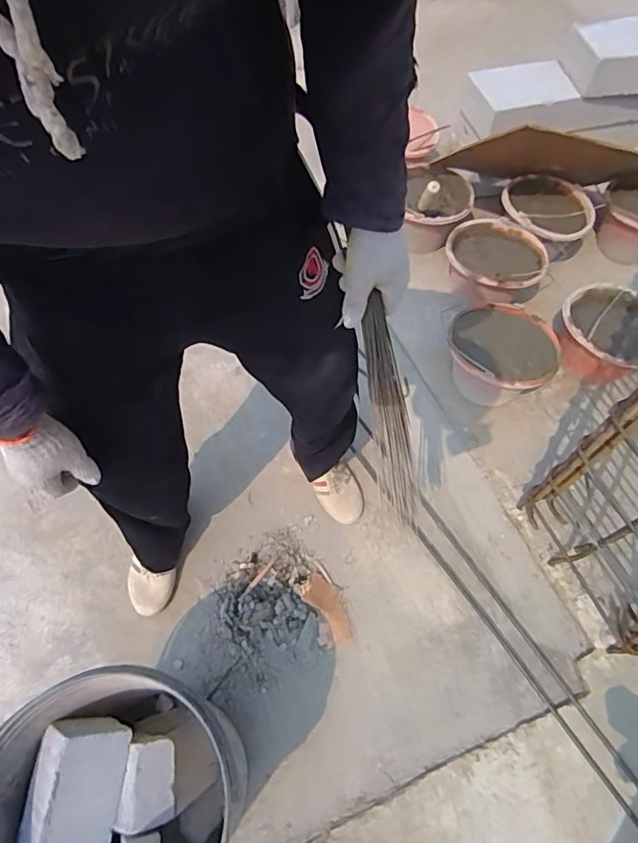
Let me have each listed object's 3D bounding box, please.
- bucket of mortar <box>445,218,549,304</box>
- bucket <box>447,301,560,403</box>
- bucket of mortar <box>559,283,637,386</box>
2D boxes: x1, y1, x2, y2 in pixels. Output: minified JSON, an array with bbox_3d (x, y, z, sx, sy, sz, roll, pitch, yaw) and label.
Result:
[{"bbox_3d":[0.466,-0.399,1.414,0.249,0.216,0.253,1,61,-1],"label":"bucket of mortar"},{"bbox_3d":[0.430,-0.148,1.242,0.247,0.174,0.227,1,61,-1],"label":"bucket"},{"bbox_3d":[0.716,-0.214,1.276,0.231,0.139,0.237,1,61,-1],"label":"bucket of mortar"}]

